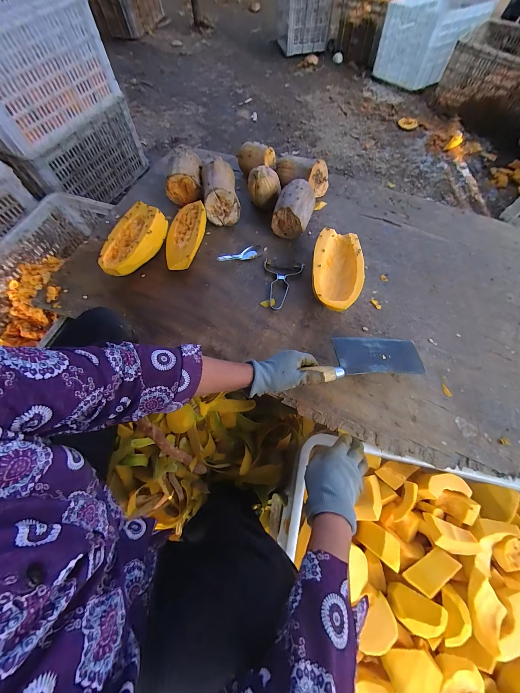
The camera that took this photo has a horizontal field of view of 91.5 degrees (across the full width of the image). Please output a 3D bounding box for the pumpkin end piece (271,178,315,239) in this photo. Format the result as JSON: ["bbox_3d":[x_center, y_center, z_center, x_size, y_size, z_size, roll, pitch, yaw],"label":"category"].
[{"bbox_3d":[0.088,-0.355,0.658,0.095,0.091,0.135,16,65,9],"label":"pumpkin end piece"}]

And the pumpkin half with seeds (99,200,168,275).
[{"bbox_3d":[-0.311,-0.255,0.628,0.123,0.077,0.199,13,65,8],"label":"pumpkin half with seeds"}]

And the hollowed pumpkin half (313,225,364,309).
[{"bbox_3d":[0.176,-0.172,0.586,0.113,0.074,0.221,10,65,6],"label":"hollowed pumpkin half"}]

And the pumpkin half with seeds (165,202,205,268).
[{"bbox_3d":[-0.188,-0.289,0.654,0.103,0.059,0.216,0,64,2],"label":"pumpkin half with seeds"}]

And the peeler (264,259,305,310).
[{"bbox_3d":[0.046,-0.150,0.607,0.098,0.011,0.146,11,65,7],"label":"peeler"}]

